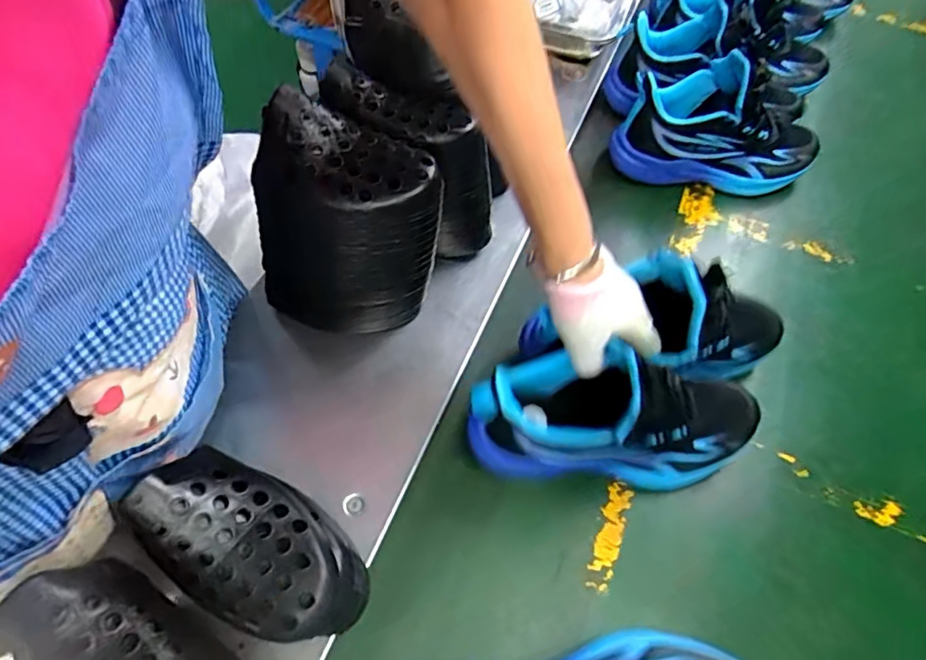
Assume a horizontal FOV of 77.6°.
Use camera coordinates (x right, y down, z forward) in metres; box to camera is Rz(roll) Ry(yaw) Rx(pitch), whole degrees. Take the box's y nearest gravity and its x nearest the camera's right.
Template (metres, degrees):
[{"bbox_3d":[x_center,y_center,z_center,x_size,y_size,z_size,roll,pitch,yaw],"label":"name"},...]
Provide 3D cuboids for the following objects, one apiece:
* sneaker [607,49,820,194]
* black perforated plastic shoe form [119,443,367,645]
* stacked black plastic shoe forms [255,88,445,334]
[{"bbox_3d":[0.311,-0.252,0.691,0.236,0.147,0.089,8,58,1],"label":"sneaker"},{"bbox_3d":[-0.136,0.139,0.371,0.152,0.064,0.081,25,60,11],"label":"black perforated plastic shoe form"},{"bbox_3d":[-0.100,-0.084,0.516,0.153,0.207,0.090,6,58,0],"label":"stacked black plastic shoe forms"}]

